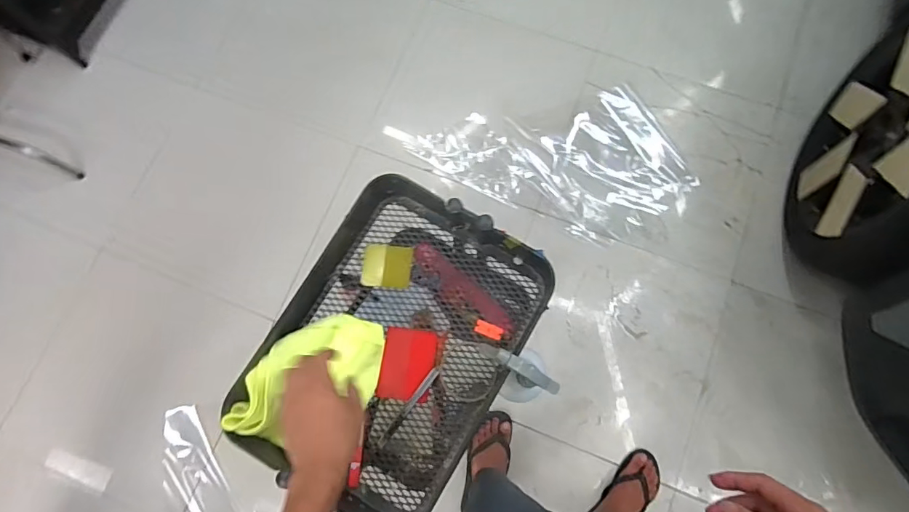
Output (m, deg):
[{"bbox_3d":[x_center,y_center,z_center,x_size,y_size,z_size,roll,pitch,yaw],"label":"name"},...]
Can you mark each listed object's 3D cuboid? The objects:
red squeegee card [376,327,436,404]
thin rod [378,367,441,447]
[{"bbox_3d":[-0.069,0.159,0.717,0.076,0.007,0.100,8,73,0],"label":"red squeegee card"},{"bbox_3d":[-0.066,0.216,0.702,0.012,0.008,0.132,39,81,9],"label":"thin rod"}]

